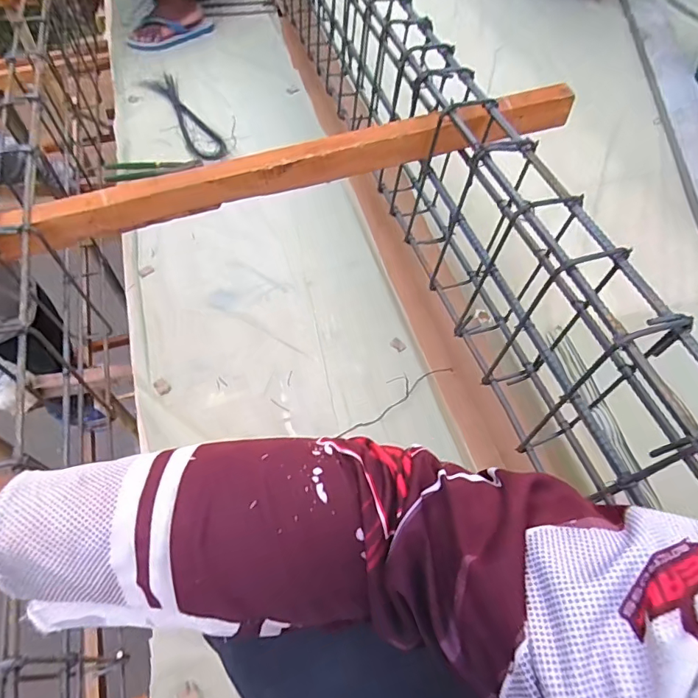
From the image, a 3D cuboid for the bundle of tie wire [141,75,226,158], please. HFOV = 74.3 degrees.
[{"bbox_3d":[-0.442,-0.631,1.237,0.096,0.015,0.433,-28,62,-19],"label":"bundle of tie wire"}]

